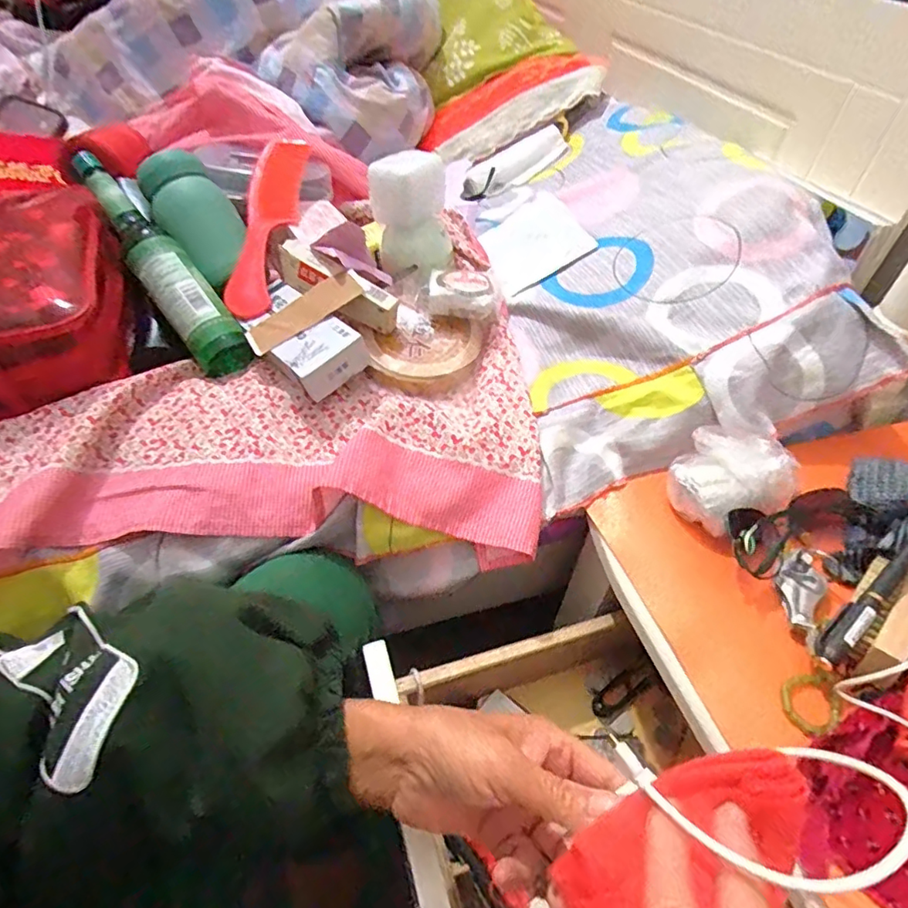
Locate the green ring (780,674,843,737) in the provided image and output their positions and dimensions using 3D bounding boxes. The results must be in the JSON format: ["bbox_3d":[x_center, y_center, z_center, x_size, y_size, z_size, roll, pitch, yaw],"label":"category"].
[{"bbox_3d":[0.219,0.151,0.339,0.038,0.008,0.032,-24,52,-25],"label":"green ring"}]

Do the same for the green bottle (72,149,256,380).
[{"bbox_3d":[-0.269,-0.175,0.501,0.049,0.050,0.257,-32,75,-30],"label":"green bottle"}]

